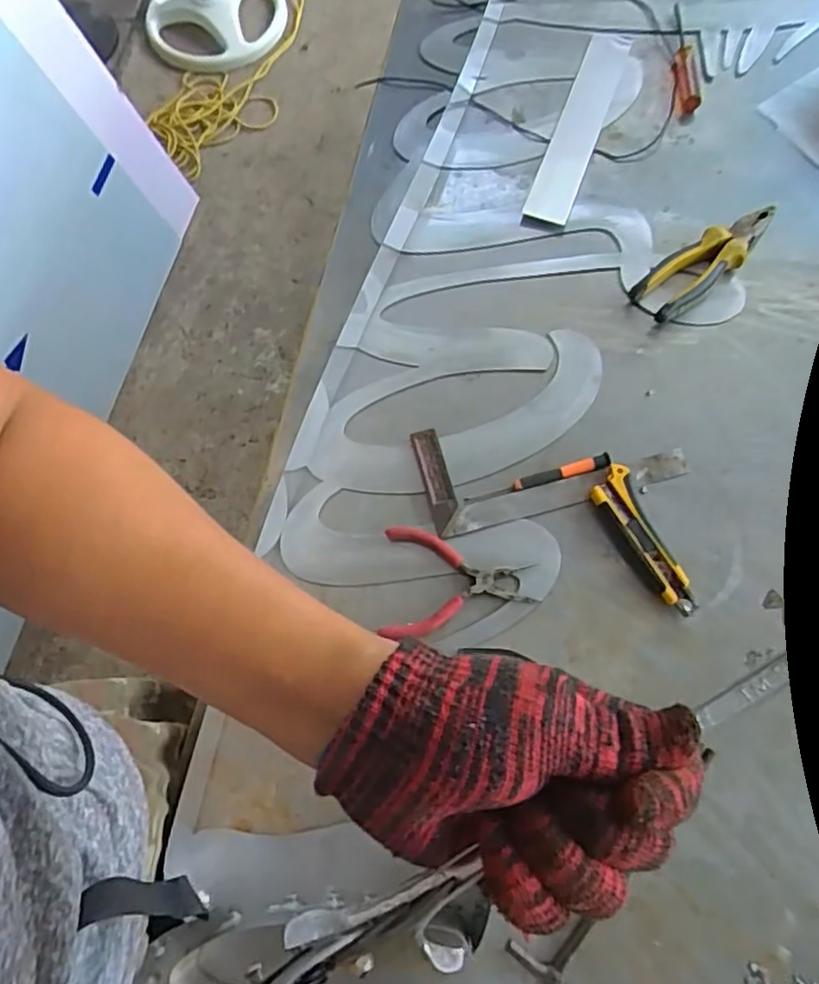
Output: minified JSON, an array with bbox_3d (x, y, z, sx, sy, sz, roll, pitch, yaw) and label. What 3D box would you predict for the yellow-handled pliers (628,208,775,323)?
[{"bbox_3d":[0.319,-0.249,0.709,0.181,0.024,0.053,-38,73,-11],"label":"yellow-handled pliers"}]

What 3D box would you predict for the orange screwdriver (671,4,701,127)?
[{"bbox_3d":[0.350,-0.557,0.842,0.025,0.023,0.196,2,70,3],"label":"orange screwdriver"}]

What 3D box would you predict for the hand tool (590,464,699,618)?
[{"bbox_3d":[0.216,0.047,0.615,0.038,0.021,0.146,-23,71,-6],"label":"hand tool"}]

